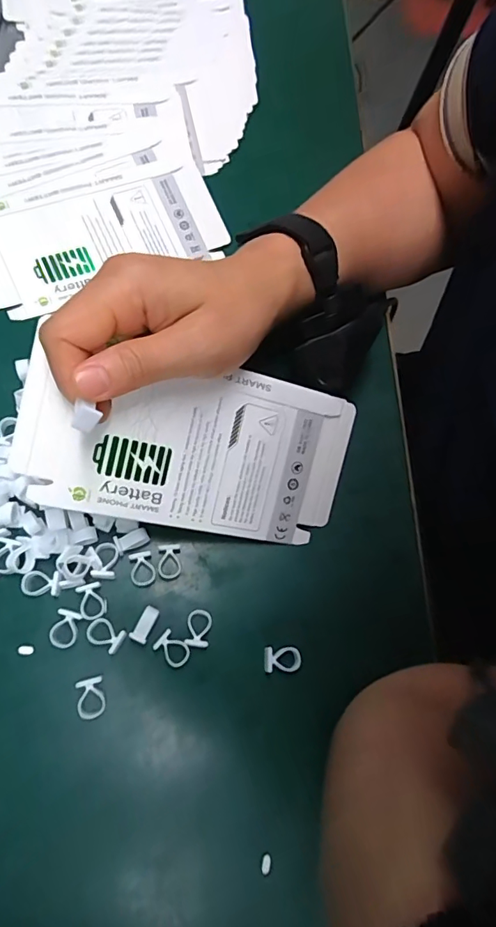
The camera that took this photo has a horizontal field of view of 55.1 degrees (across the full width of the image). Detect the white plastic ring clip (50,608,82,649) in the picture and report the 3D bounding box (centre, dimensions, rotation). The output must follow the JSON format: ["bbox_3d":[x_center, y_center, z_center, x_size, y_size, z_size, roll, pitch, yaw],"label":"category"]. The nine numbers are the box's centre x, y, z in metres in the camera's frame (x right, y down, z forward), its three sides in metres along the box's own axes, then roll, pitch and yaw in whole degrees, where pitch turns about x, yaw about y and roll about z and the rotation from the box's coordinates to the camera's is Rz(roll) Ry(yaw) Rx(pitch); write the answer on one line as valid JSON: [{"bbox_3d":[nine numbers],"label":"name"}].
[{"bbox_3d":[-0.091,0.082,0.235,0.012,0.004,0.018,14,68,-2],"label":"white plastic ring clip"}]

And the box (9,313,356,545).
[{"bbox_3d":[-0.026,-0.009,0.249,0.170,0.004,0.087,12,92,-21],"label":"box"}]

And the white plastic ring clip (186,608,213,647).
[{"bbox_3d":[-0.026,0.085,0.246,0.013,0.005,0.018,9,68,-4],"label":"white plastic ring clip"}]

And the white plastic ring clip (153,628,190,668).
[{"bbox_3d":[-0.038,0.094,0.240,0.018,0.005,0.012,39,70,8],"label":"white plastic ring clip"}]

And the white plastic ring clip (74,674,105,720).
[{"bbox_3d":[-0.075,0.112,0.228,0.012,0.006,0.018,-8,70,-10],"label":"white plastic ring clip"}]

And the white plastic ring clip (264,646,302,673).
[{"bbox_3d":[0.018,0.101,0.246,0.019,0.008,0.012,0,69,-7],"label":"white plastic ring clip"}]

